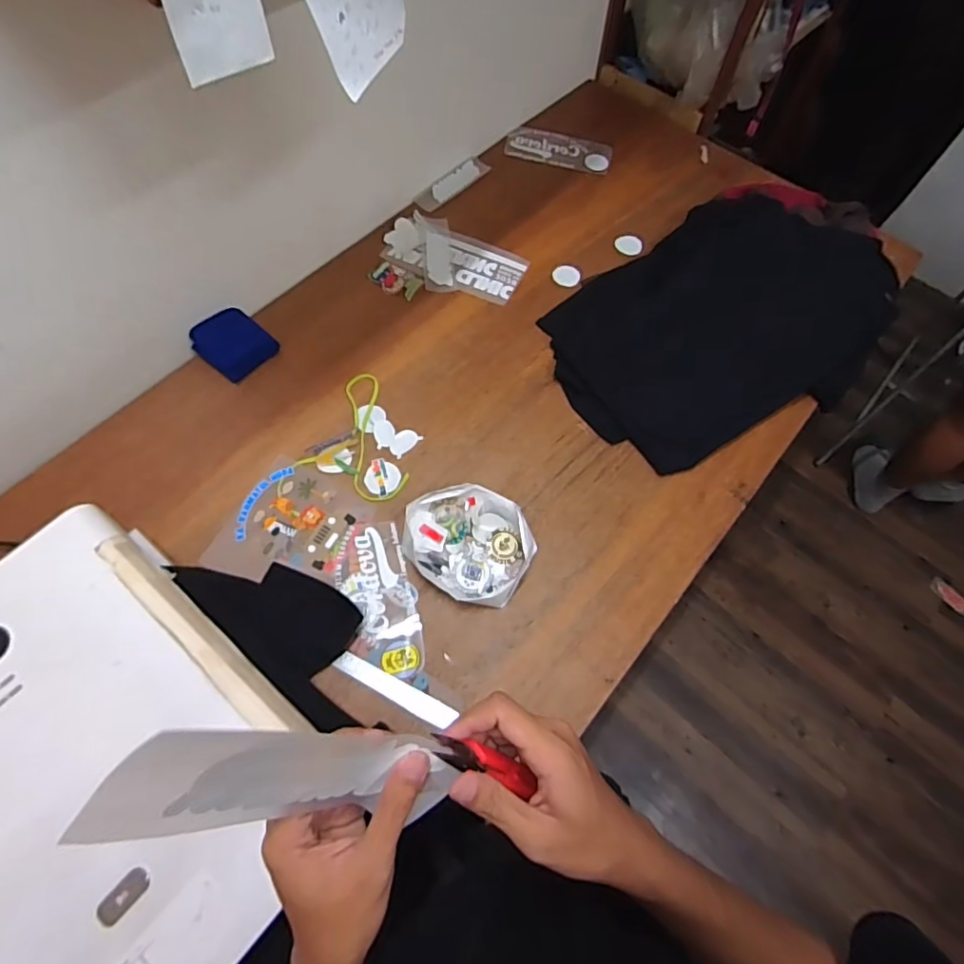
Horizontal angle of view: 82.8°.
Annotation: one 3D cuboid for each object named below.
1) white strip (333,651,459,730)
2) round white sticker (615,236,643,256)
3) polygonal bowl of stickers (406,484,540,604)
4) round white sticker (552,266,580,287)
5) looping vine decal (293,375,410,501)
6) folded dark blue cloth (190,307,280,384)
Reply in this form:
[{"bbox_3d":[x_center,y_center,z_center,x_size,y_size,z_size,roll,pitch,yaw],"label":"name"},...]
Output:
[{"bbox_3d":[-0.122,0.287,0.757,0.179,0.008,0.029,25,66,8],"label":"white strip"},{"bbox_3d":[0.309,-0.498,1.155,0.057,0.007,0.047,14,78,6],"label":"round white sticker"},{"bbox_3d":[-0.022,0.091,0.836,0.193,0.043,0.158,32,67,11],"label":"polygonal bowl of stickers"},{"bbox_3d":[0.171,-0.418,1.108,0.059,0.004,0.048,29,72,15],"label":"round white sticker"},{"bbox_3d":[-0.185,-0.079,0.929,0.179,0.004,0.210,22,66,7],"label":"looping vine decal"},{"bbox_3d":[-0.444,-0.250,0.982,0.118,0.038,0.112,37,68,14],"label":"folded dark blue cloth"}]

